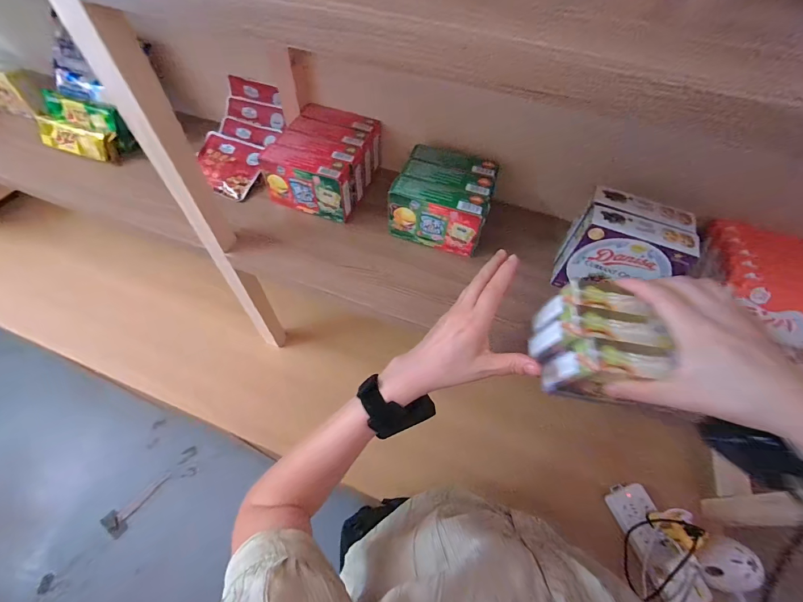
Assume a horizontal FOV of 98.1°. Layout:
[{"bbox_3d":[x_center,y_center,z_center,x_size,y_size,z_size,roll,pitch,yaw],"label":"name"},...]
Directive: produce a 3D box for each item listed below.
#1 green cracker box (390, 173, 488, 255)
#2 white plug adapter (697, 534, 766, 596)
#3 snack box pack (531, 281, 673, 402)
[{"bbox_3d":[0.052,-0.123,0.533,0.141,0.101,0.041,19,57,8],"label":"green cracker box"},{"bbox_3d":[0.546,0.439,0.582,0.049,0.089,0.076,43,56,-24],"label":"white plug adapter"},{"bbox_3d":[0.176,0.040,0.327,0.075,0.085,0.090,0,57,-5],"label":"snack box pack"}]

